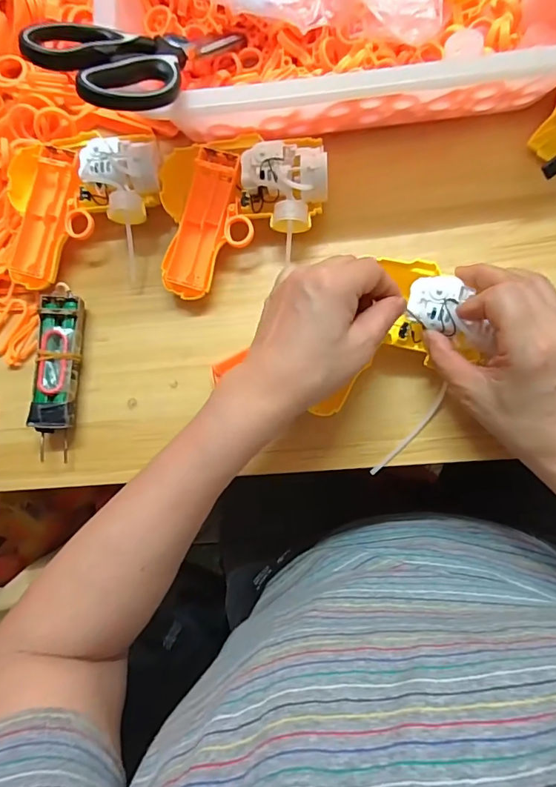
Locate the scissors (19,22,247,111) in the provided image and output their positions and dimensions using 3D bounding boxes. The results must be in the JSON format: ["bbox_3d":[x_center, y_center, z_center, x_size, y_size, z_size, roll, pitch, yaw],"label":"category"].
[{"bbox_3d":[-0.081,-0.241,0.318,0.076,0.020,0.191,30,50,6],"label":"scissors"}]

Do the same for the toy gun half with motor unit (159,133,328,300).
[{"bbox_3d":[-0.028,-0.140,0.361,0.135,0.042,0.118,-2,83,8],"label":"toy gun half with motor unit"}]

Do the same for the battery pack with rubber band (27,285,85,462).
[{"bbox_3d":[-0.183,-0.019,0.375,0.030,0.030,0.139,1,84,8],"label":"battery pack with rubber band"}]

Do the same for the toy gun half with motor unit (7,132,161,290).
[{"bbox_3d":[-0.162,-0.156,0.373,0.135,0.035,0.119,-6,83,7],"label":"toy gun half with motor unit"}]

